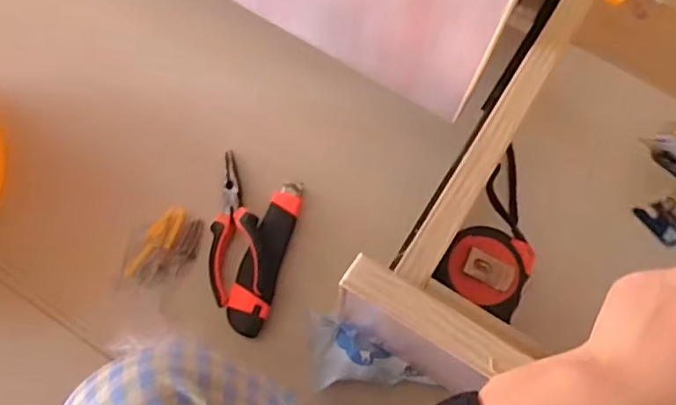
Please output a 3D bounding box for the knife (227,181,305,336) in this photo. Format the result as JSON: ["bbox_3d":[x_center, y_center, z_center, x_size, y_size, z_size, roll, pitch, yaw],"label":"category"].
[{"bbox_3d":[-0.069,0.048,0.571,0.039,0.019,0.152,14,72,3],"label":"knife"}]

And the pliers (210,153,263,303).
[{"bbox_3d":[-0.102,0.021,0.582,0.048,0.010,0.151,-11,67,11],"label":"pliers"}]

